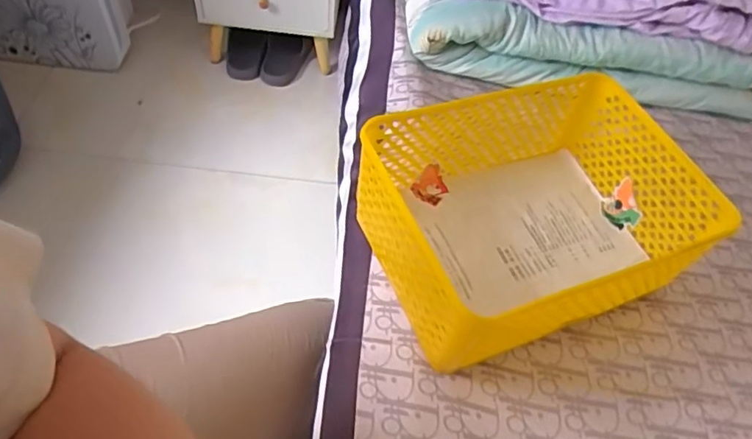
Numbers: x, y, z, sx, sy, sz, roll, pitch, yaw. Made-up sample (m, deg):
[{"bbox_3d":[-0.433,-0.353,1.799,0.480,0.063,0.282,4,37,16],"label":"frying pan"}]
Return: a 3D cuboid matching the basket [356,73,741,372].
[{"bbox_3d":[0.143,-0.003,0.535,0.281,0.122,0.213,-19,56,-18],"label":"basket"}]

